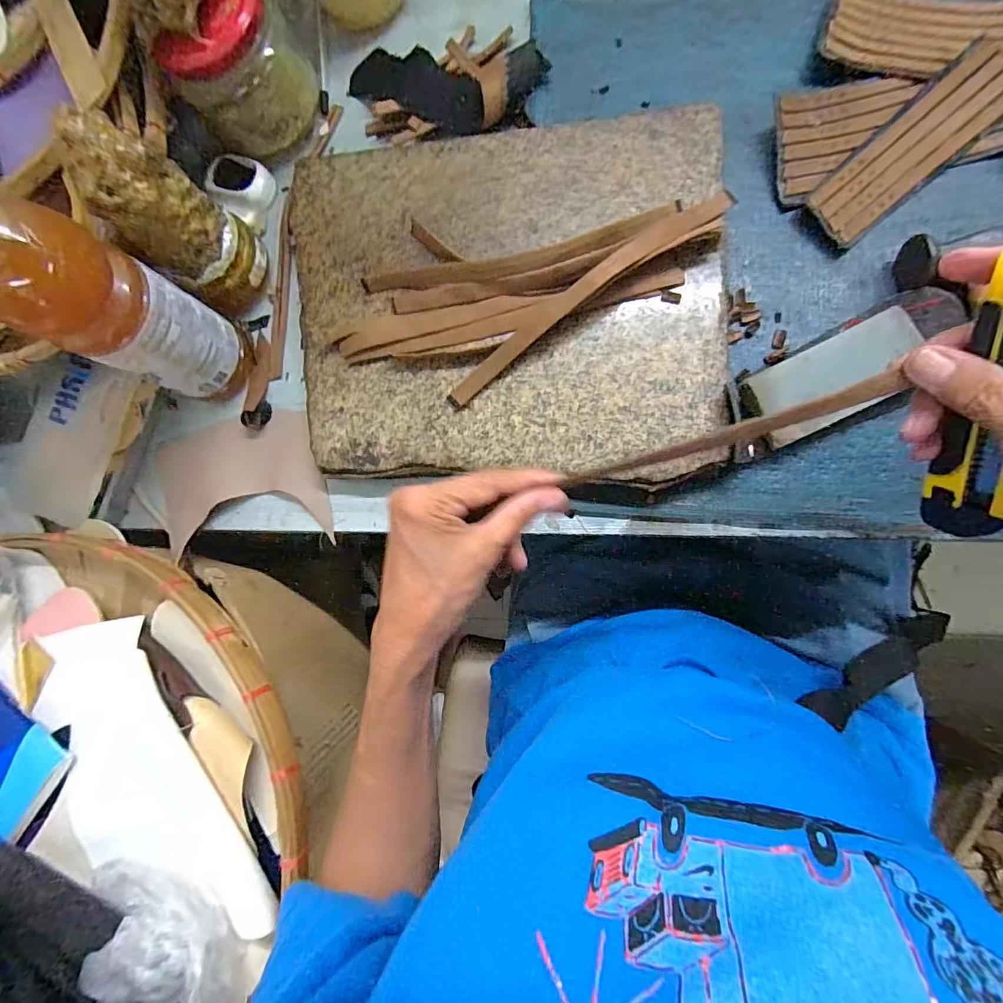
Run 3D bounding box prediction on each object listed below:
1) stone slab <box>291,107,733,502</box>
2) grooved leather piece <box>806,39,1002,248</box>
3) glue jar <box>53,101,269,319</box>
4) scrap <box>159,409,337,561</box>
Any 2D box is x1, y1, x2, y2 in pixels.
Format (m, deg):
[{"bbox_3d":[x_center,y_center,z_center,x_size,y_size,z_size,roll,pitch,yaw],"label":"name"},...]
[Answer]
[{"bbox_3d":[-0.004,-0.139,0.343,0.310,0.019,0.257,1,87,9],"label":"stone slab"},{"bbox_3d":[0.280,-0.241,0.320,0.146,0.008,0.049,-41,88,10],"label":"grooved leather piece"},{"bbox_3d":[-0.236,-0.199,0.335,0.065,0.120,0.065,-1,87,9],"label":"glue jar"},{"bbox_3d":[-0.217,-0.014,0.394,0.148,0.008,0.104,-11,83,7],"label":"scrap"}]

